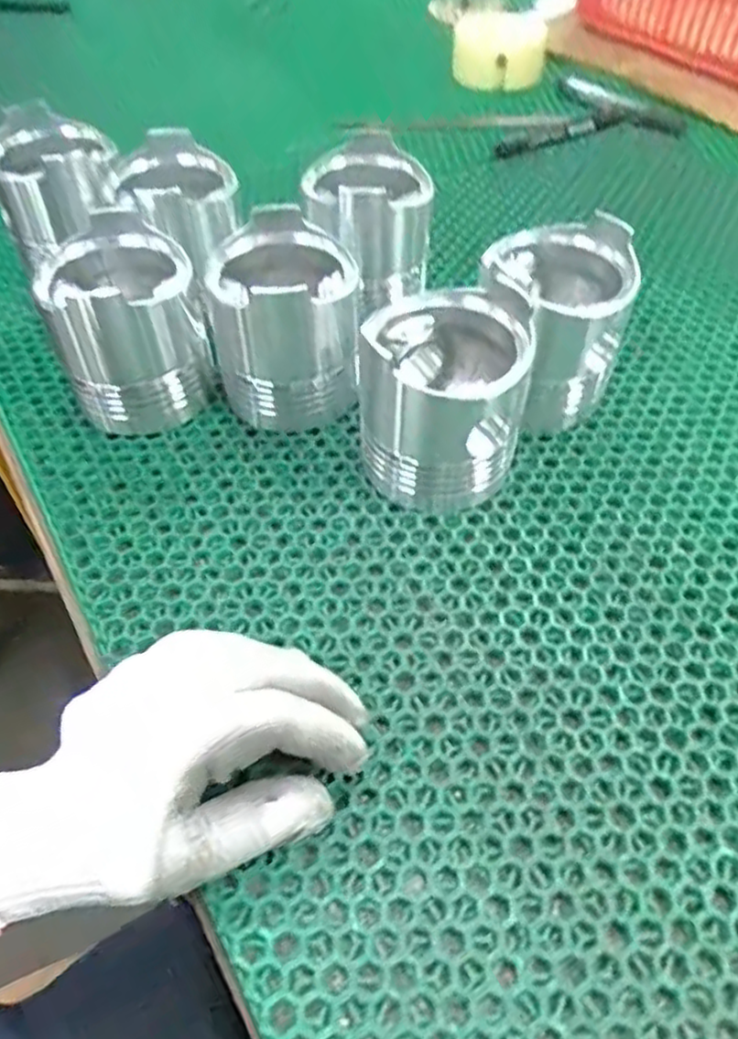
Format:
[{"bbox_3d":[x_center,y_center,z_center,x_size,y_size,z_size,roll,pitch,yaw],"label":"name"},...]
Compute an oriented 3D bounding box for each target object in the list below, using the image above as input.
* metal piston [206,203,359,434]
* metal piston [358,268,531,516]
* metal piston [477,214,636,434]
[{"bbox_3d":[-0.047,-0.115,0.422,0.085,0.093,0.087,-9,51,-5],"label":"metal piston"},{"bbox_3d":[0.038,-0.063,0.379,0.085,0.088,0.082,7,52,7],"label":"metal piston"},{"bbox_3d":[0.106,-0.114,0.416,0.078,0.097,0.085,12,52,11],"label":"metal piston"}]

